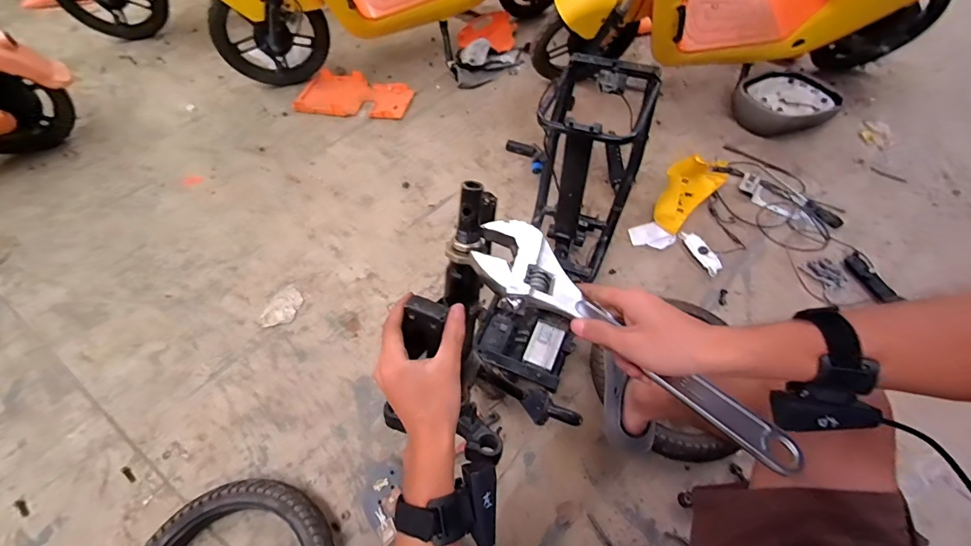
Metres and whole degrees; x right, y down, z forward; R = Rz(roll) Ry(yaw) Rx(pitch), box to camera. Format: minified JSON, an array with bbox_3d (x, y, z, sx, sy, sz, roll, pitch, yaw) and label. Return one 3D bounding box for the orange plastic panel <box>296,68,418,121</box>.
[{"bbox_3d":[-0.485,-0.697,1.577,0.397,0.032,0.276,7,57,3],"label":"orange plastic panel"}]

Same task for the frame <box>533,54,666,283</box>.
[{"bbox_3d":[0.239,-0.239,1.009,0.245,0.371,0.376,16,58,9],"label":"frame"}]

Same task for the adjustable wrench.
[{"bbox_3d":[0.129,0.065,0.399,0.346,0.019,0.081,40,64,12],"label":"adjustable wrench"}]

